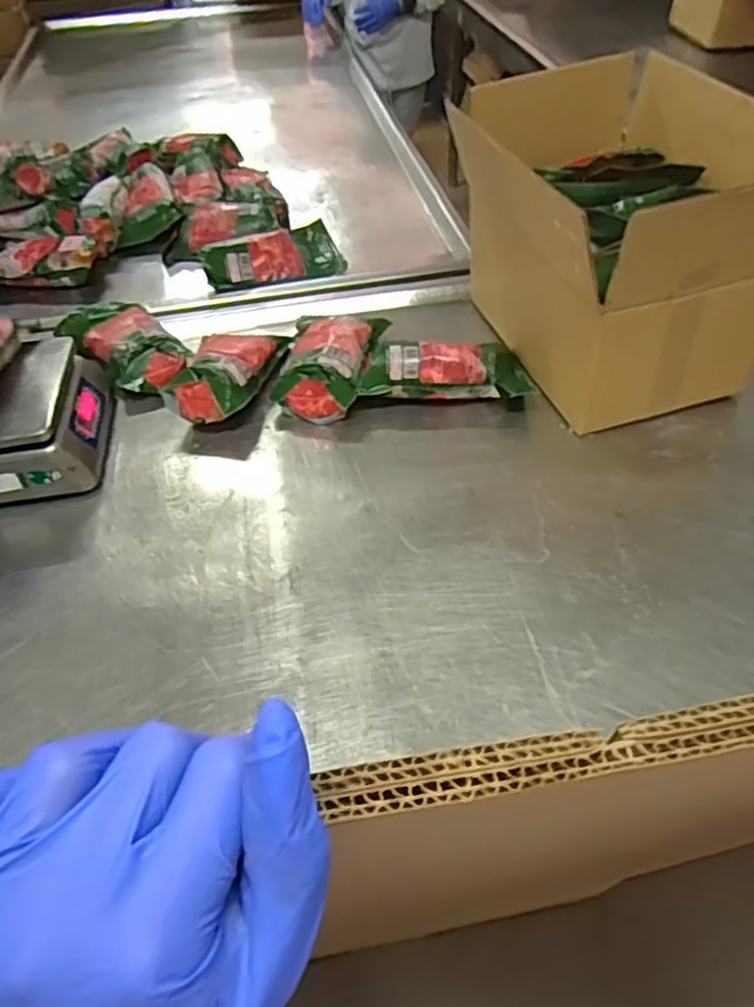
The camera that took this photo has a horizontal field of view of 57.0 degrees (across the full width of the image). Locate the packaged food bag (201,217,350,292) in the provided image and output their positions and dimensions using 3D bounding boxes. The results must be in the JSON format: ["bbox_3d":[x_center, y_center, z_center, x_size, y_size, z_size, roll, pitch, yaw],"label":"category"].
[{"bbox_3d":[-0.207,-0.493,1.339,0.261,0.060,0.169,-15,49,-10],"label":"packaged food bag"}]

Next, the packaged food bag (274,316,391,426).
[{"bbox_3d":[-0.075,-0.220,1.056,0.135,0.076,0.223,7,47,8],"label":"packaged food bag"}]

